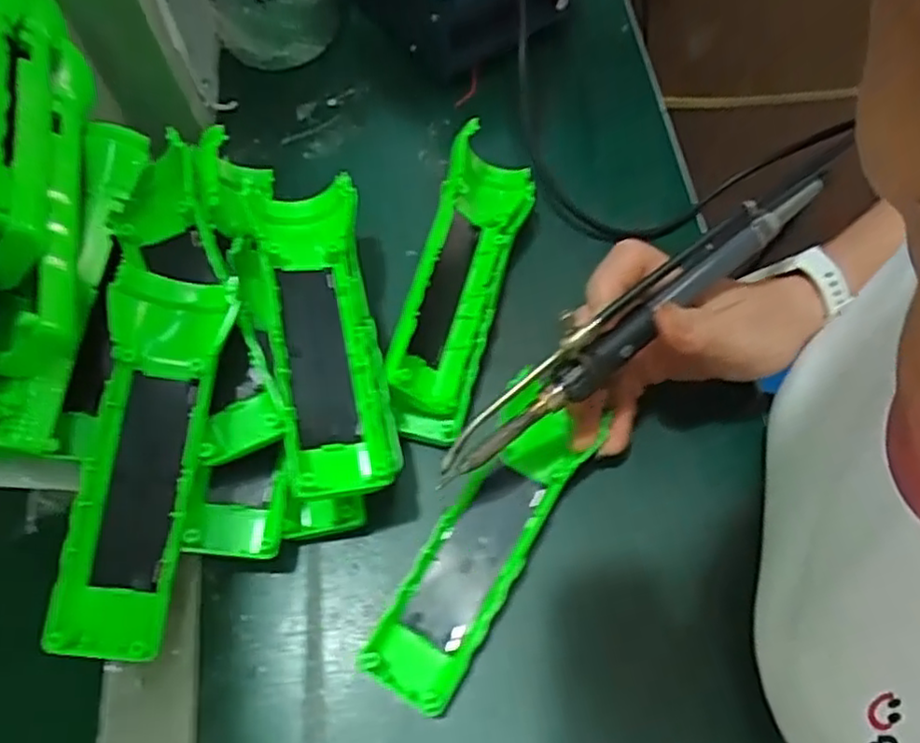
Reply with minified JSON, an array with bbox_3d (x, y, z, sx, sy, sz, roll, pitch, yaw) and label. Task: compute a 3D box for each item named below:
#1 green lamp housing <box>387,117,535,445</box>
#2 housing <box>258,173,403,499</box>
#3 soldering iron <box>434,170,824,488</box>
[{"bbox_3d":[0.003,-0.050,0.380,0.049,0.043,0.174,12,65,4],"label":"green lamp housing"},{"bbox_3d":[-0.065,-0.021,0.334,0.049,0.025,0.160,-10,63,-5],"label":"housing"},{"bbox_3d":[0.073,-0.023,0.304,0.203,0.022,0.021,-38,71,-2],"label":"soldering iron"}]

